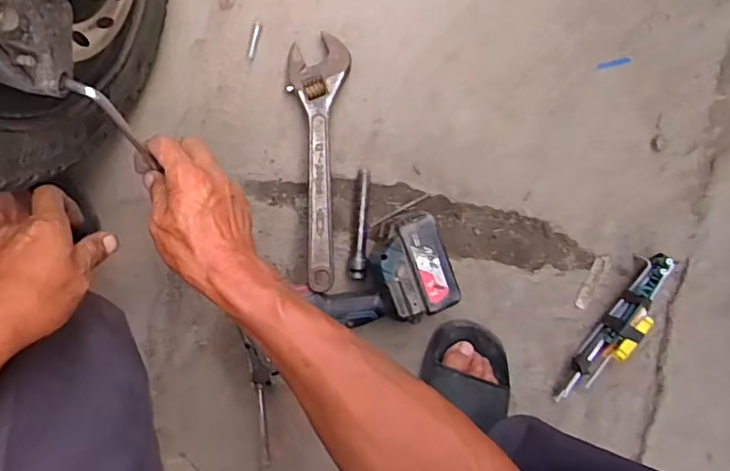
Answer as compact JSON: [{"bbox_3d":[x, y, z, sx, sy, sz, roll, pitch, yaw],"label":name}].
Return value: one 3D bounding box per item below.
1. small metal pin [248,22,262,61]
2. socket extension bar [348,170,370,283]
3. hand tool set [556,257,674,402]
[{"bbox_3d":[-0.126,-0.223,0.626,0.011,0.004,0.043,11,95,-8],"label":"small metal pin"},{"bbox_3d":[-0.006,-0.013,0.653,0.019,0.020,0.130,3,97,-7],"label":"socket extension bar"},{"bbox_3d":[0.314,0.119,0.672,0.033,0.050,0.213,33,92,-10],"label":"hand tool set"}]

